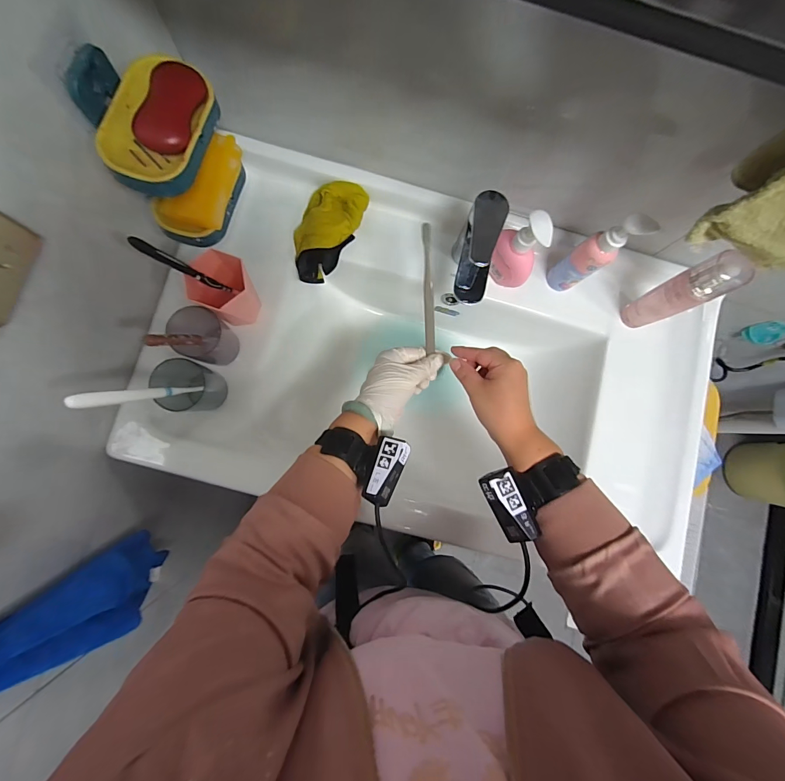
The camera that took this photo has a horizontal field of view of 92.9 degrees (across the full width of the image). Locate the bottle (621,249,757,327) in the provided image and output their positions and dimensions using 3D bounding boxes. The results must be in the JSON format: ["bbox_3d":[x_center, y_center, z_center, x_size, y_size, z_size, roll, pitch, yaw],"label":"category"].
[{"bbox_3d":[0.368,-0.124,0.485,0.033,0.166,0.044,-23,85,-7],"label":"bottle"}]

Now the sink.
[{"bbox_3d":[0.086,-0.023,0.591,0.717,0.166,0.448,15,82,-2],"label":"sink"}]

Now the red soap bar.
[{"bbox_3d":[-0.206,-0.264,0.348,0.043,0.016,0.082,15,82,-2],"label":"red soap bar"}]

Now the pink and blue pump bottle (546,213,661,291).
[{"bbox_3d":[0.262,-0.177,0.489,0.041,0.159,0.044,-40,87,-8],"label":"pink and blue pump bottle"}]

